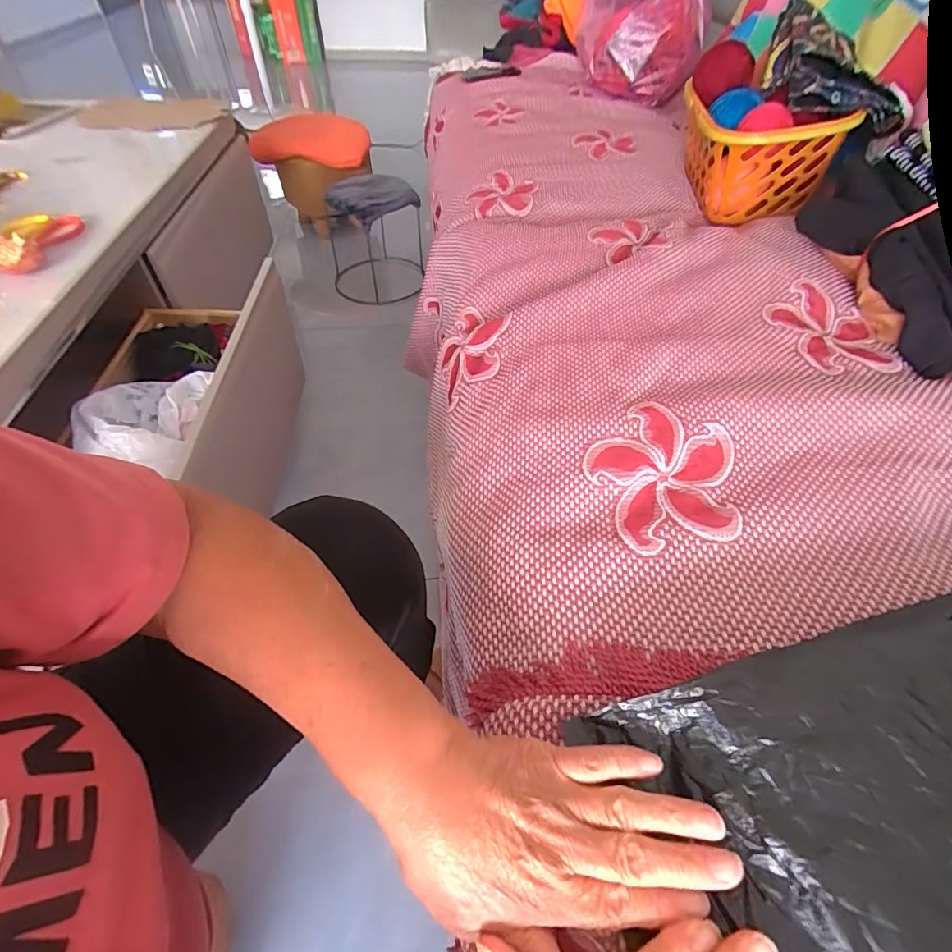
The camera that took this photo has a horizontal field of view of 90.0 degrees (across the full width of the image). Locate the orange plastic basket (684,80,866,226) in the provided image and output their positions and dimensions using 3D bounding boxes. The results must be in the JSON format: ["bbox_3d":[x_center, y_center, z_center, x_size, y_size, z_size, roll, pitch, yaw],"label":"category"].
[{"bbox_3d":[0.446,-0.533,0.786,0.176,0.130,0.226,-1,51,-2],"label":"orange plastic basket"}]

